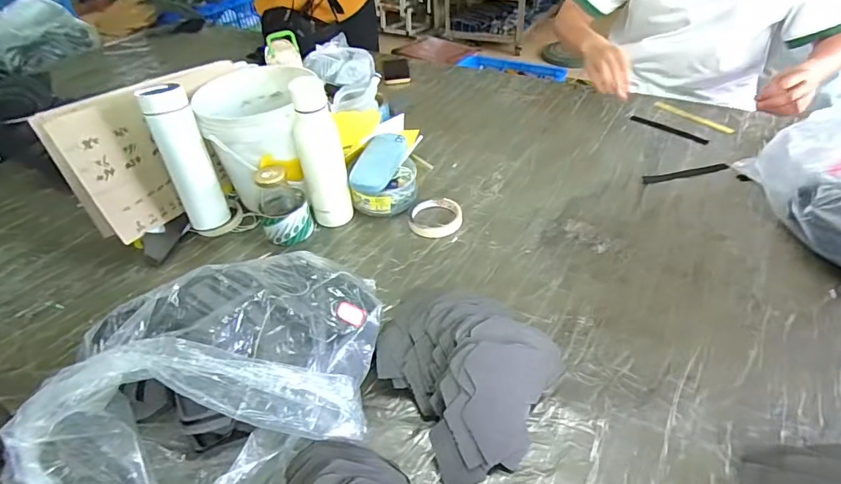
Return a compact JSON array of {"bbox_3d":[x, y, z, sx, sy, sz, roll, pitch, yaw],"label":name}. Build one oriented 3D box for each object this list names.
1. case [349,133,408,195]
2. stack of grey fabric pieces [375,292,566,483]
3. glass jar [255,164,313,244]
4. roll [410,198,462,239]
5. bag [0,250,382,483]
[{"bbox_3d":[-0.072,-0.140,0.778,0.063,0.031,0.152,8,44,15],"label":"case"},{"bbox_3d":[0.034,0.143,0.517,0.218,0.070,0.194,25,51,30],"label":"stack of grey fabric pieces"},{"bbox_3d":[-0.229,-0.060,0.736,0.081,0.125,0.064,-20,44,-14],"label":"glass jar"},{"bbox_3d":[0.027,-0.042,0.761,0.086,0.018,0.086,-4,42,4],"label":"roll"},{"bbox_3d":[-0.197,0.154,0.452,0.339,0.163,0.238,-23,45,-17],"label":"bag"}]

